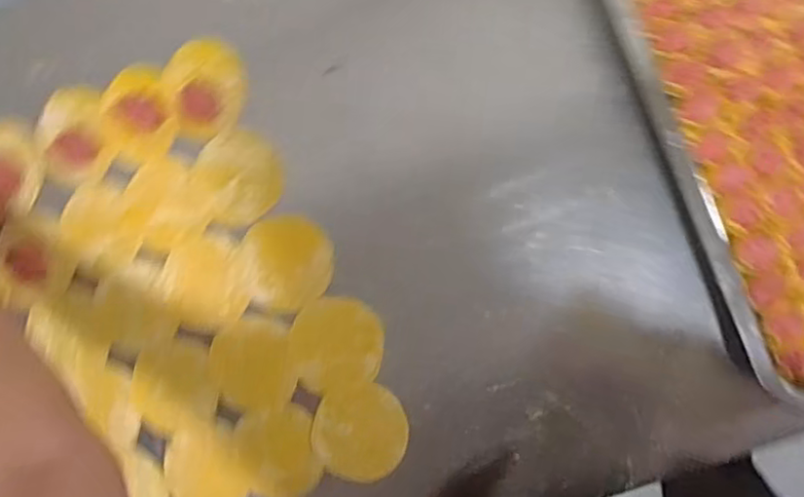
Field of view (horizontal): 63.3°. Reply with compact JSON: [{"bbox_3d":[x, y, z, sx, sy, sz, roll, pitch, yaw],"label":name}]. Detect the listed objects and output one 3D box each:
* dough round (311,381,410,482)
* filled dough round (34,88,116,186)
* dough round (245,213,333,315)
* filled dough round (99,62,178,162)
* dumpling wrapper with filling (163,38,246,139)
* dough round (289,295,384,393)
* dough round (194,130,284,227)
[{"bbox_3d":[-0.036,0.159,0.566,0.081,0.005,0.084,0,89,9],"label":"dough round"},{"bbox_3d":[-0.306,-0.104,0.605,0.074,0.017,0.085,-15,87,8],"label":"filled dough round"},{"bbox_3d":[-0.102,0.013,0.577,0.080,0.004,0.082,0,89,9],"label":"dough round"},{"bbox_3d":[-0.242,-0.123,0.595,0.070,0.010,0.080,-25,85,7],"label":"filled dough round"},{"bbox_3d":[-0.176,-0.143,0.585,0.072,0.012,0.081,-18,86,8],"label":"dumpling wrapper with filling"},{"bbox_3d":[-0.057,0.082,0.570,0.080,0.004,0.077,0,89,9],"label":"dough round"},{"bbox_3d":[-0.144,-0.064,0.586,0.074,0.006,0.081,0,89,9],"label":"dough round"}]

